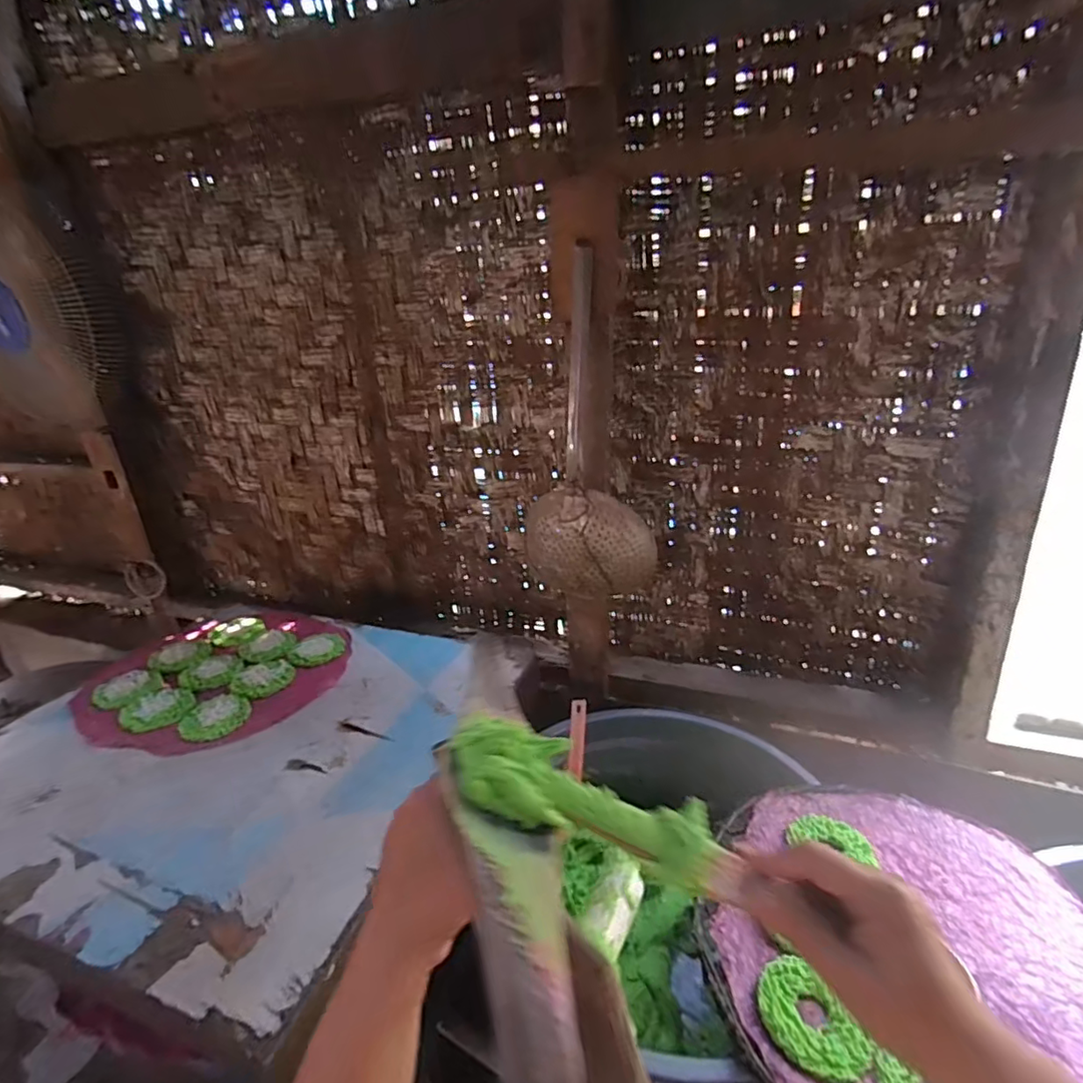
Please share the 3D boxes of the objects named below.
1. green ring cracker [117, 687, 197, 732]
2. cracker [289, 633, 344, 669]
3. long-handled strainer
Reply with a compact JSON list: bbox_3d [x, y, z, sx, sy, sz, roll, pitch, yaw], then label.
[{"bbox_3d":[-0.500,0.218,0.737,0.079,0.005,0.089,-19,27,-37],"label":"green ring cracker"},{"bbox_3d":[-0.342,0.164,0.859,0.077,0.008,0.079,-16,25,-32],"label":"cracker"},{"bbox_3d":[0.059,-0.120,0.728,0.162,0.411,0.095,18,29,41],"label":"long-handled strainer"}]

